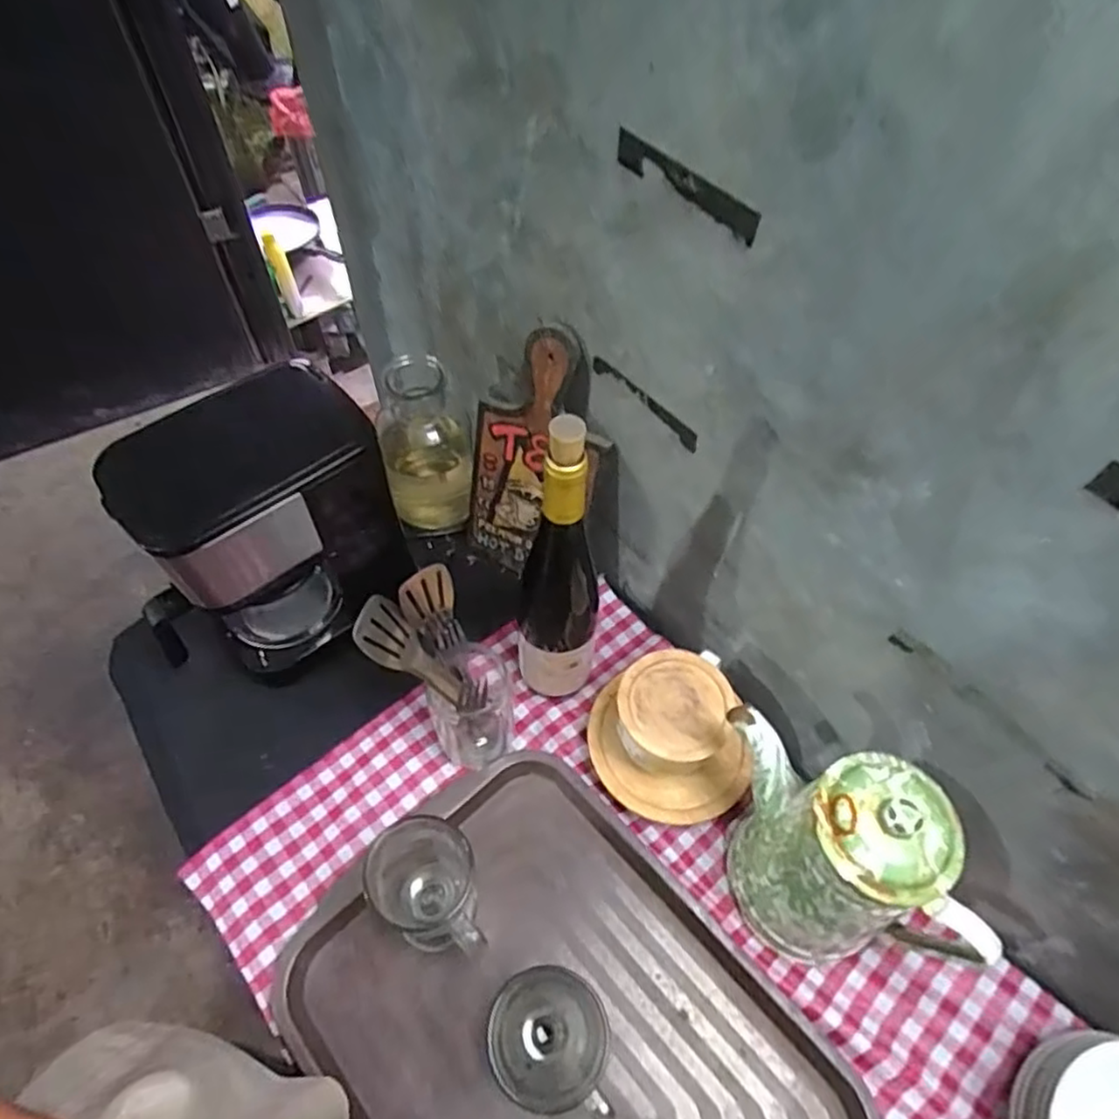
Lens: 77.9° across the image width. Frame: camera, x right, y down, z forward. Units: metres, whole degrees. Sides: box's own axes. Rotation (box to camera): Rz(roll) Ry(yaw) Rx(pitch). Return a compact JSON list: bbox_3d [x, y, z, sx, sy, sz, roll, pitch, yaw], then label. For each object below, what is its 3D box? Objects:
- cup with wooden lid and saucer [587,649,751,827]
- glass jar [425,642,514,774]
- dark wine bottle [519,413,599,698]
[{"bbox_3d":[0.099,0.157,0.611,0.129,0.090,0.123,-6,56,-6],"label":"cup with wooden lid and saucer"},{"bbox_3d":[-0.082,0.127,0.613,0.077,0.123,0.077,1,56,-2],"label":"glass jar"},{"bbox_3d":[0.003,0.007,0.567,0.069,0.330,0.076,1,56,-2],"label":"dark wine bottle"}]

